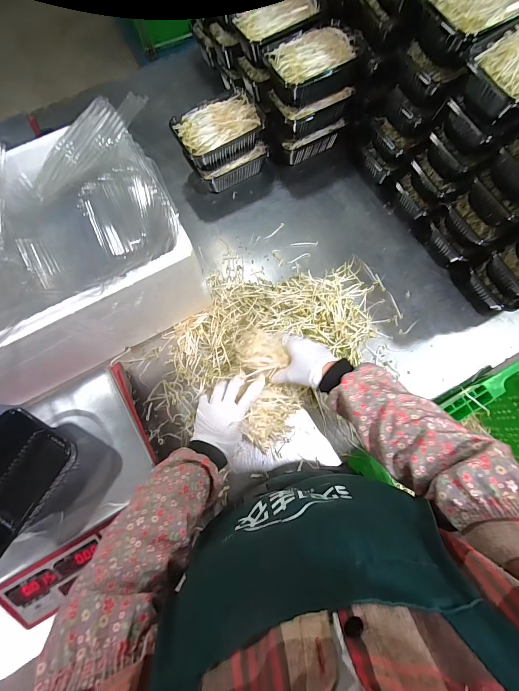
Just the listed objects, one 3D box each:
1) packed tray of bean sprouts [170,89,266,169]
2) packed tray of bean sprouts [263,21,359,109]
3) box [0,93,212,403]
[{"bbox_3d":[-0.085,-0.455,0.662,0.178,0.058,0.114,-26,76,-6],"label":"packed tray of bean sprouts"},{"bbox_3d":[0.106,-0.557,0.623,0.175,0.066,0.114,-31,77,-7],"label":"packed tray of bean sprouts"},{"bbox_3d":[-0.358,-0.148,0.531,0.439,0.288,0.321,-29,77,-7],"label":"box"}]

